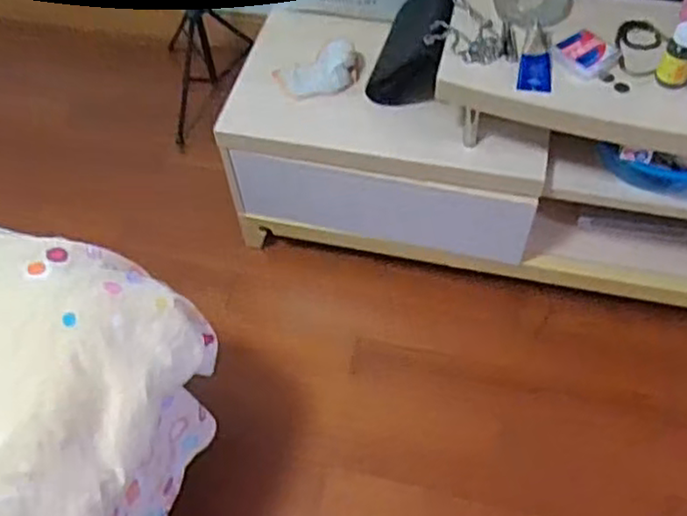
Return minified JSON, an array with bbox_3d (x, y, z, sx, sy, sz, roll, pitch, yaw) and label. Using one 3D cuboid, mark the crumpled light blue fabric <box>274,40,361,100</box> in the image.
[{"bbox_3d":[-0.042,-0.348,1.337,0.162,0.050,0.116,-18,60,-13],"label":"crumpled light blue fabric"}]

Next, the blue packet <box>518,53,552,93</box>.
[{"bbox_3d":[0.304,-0.293,1.122,0.050,0.008,0.078,3,61,10],"label":"blue packet"}]

